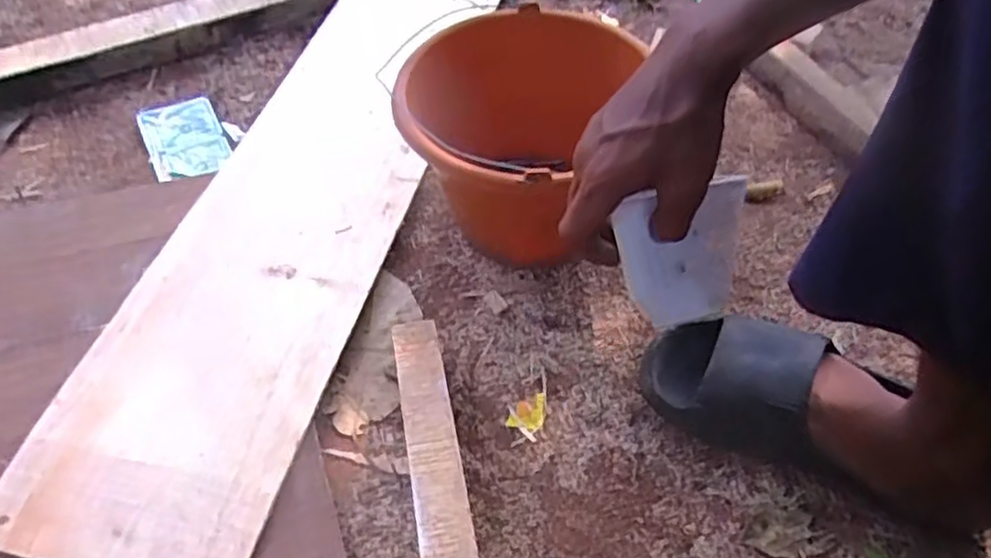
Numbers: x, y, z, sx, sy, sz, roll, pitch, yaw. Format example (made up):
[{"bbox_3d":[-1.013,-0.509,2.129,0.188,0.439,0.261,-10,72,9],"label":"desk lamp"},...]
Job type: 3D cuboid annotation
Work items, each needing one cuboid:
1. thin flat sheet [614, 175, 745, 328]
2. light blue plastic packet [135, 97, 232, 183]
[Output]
[{"bbox_3d":[0.127,-0.015,0.482,0.093,0.093,0.007,-11,16,-17],"label":"thin flat sheet"},{"bbox_3d":[-0.360,-0.168,0.827,0.085,0.010,0.128,-20,56,-17],"label":"light blue plastic packet"}]

